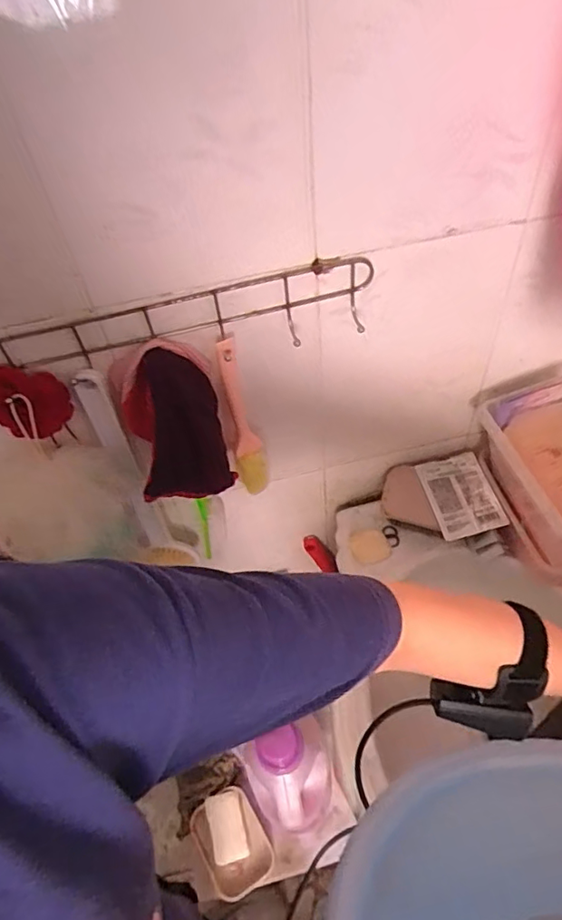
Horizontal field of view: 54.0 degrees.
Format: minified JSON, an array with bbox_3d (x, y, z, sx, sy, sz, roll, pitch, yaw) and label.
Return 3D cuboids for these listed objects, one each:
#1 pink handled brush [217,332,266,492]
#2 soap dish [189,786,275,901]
[{"bbox_3d":[-0.038,-0.039,0.562,0.028,0.195,0.036,-12,51,-3],"label":"pink handled brush"},{"bbox_3d":[-0.073,0.572,0.824,0.091,0.026,0.125,-29,54,-16],"label":"soap dish"}]

